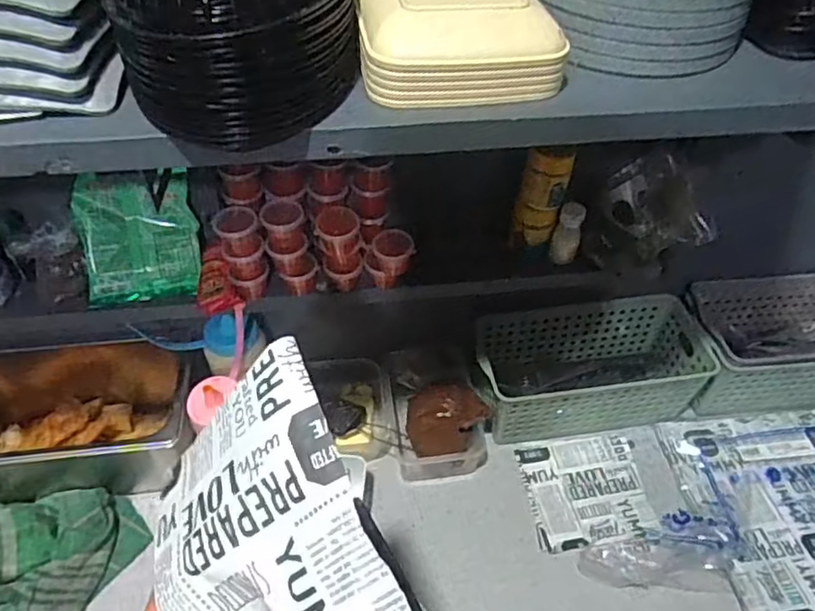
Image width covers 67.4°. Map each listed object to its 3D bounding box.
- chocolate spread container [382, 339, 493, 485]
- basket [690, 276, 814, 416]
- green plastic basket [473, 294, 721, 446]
[{"bbox_3d":[0.039,0.130,0.777,0.112,0.067,0.157,-6,49,-7],"label":"chocolate spread container"},{"bbox_3d":[0.510,0.045,0.825,0.288,0.122,0.144,-4,48,-5],"label":"basket"},{"bbox_3d":[0.229,0.078,0.793,0.277,0.112,0.131,-6,49,-7],"label":"green plastic basket"}]

